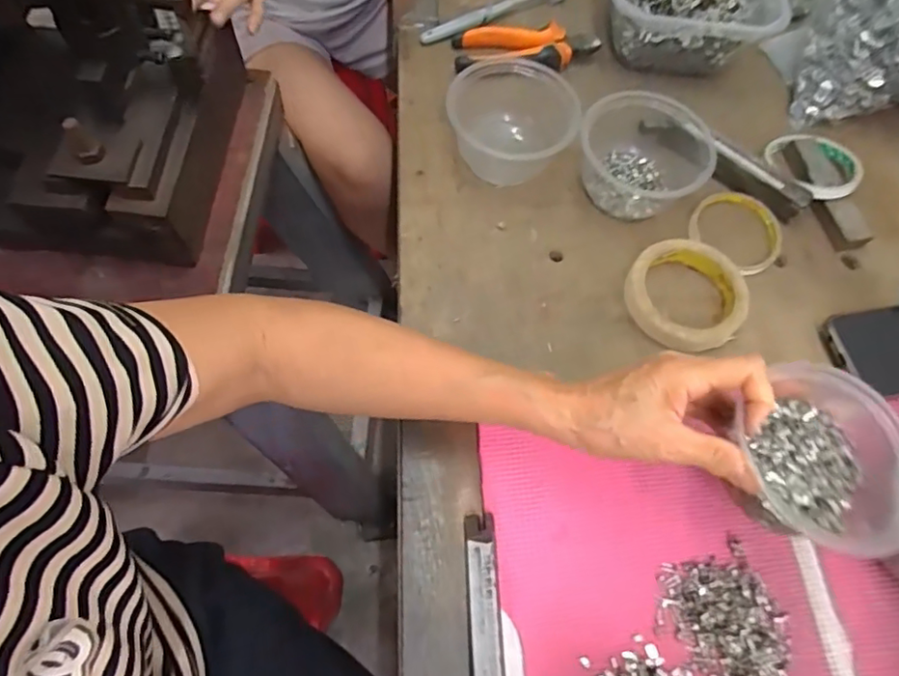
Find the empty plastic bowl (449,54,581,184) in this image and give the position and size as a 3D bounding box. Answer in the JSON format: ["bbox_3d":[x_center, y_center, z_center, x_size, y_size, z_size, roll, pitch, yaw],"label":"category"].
[{"bbox_3d":[0.058,-0.199,0.531,0.110,0.059,0.120,2,65,-4],"label":"empty plastic bowl"}]

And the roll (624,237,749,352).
[{"bbox_3d":[0.203,-0.036,0.493,0.101,0.020,0.099,2,65,-4],"label":"roll"}]

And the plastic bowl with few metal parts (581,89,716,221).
[{"bbox_3d":[0.179,-0.174,0.533,0.110,0.061,0.118,2,65,-4],"label":"plastic bowl with few metal parts"}]

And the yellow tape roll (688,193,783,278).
[{"bbox_3d":[0.268,-0.101,0.541,0.080,0.014,0.072,43,69,14],"label":"yellow tape roll"}]

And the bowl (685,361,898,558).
[{"bbox_3d":[0.229,0.077,0.363,0.106,0.055,0.108,1,65,-1],"label":"bowl"}]

